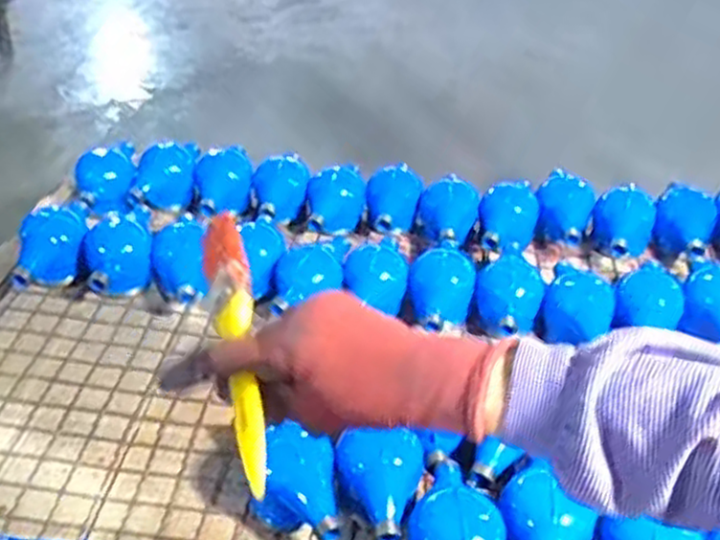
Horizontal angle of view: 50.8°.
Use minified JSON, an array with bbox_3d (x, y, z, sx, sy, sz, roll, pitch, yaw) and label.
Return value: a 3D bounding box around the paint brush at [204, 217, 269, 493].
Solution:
[{"bbox_3d":[-0.070,0.042,0.435,0.024,0.021,0.173,-7,58,-12],"label":"paint brush"}]

